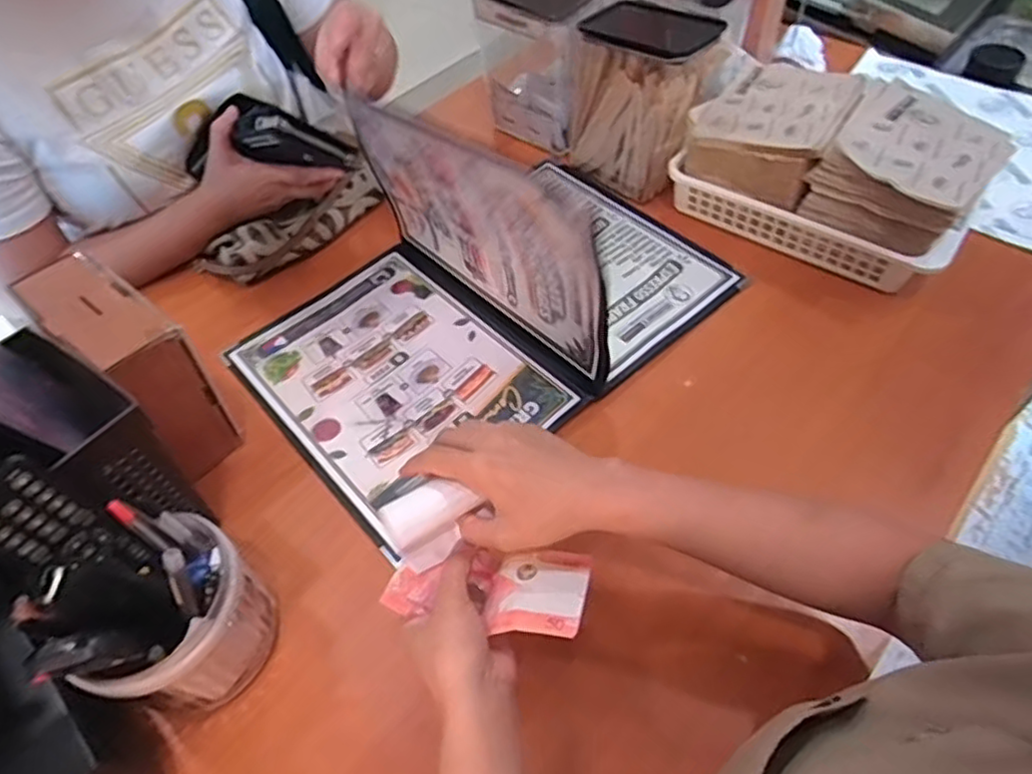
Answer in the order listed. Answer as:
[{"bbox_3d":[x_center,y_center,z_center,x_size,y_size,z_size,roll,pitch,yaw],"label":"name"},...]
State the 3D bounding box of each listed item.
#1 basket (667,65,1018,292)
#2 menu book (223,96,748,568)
[{"bbox_3d":[0.330,-0.232,0.702,0.285,0.124,0.151,31,61,24],"label":"basket"},{"bbox_3d":[-0.032,-0.127,0.616,0.461,0.178,0.300,-36,59,-21],"label":"menu book"}]

